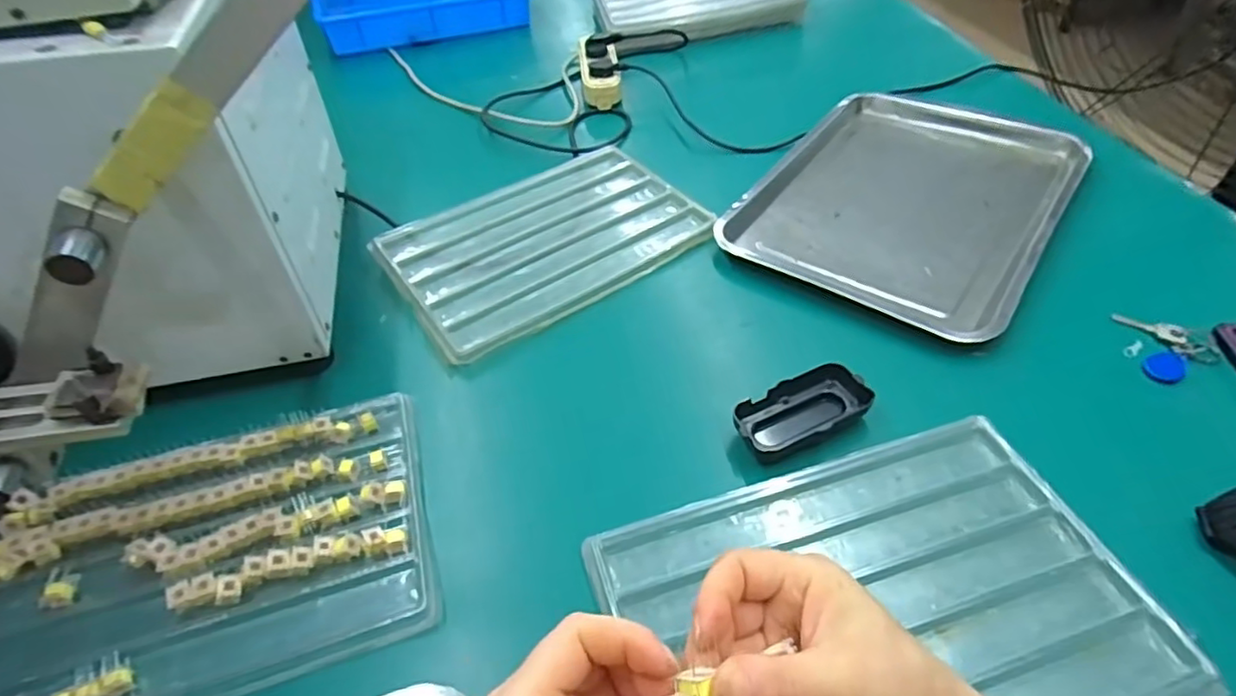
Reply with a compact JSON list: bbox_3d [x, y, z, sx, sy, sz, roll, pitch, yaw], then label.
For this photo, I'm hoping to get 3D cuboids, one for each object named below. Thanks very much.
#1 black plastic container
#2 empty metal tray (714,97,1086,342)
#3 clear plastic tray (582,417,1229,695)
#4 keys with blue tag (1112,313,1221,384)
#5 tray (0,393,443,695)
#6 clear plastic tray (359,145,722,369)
[{"bbox_3d":[0.148,0.055,0.517,0.110,0.033,0.053,-20,49,-14],"label":"black plastic container"},{"bbox_3d":[0.322,-0.170,0.713,0.299,0.035,0.381,29,56,27],"label":"empty metal tray"},{"bbox_3d":[0.162,0.167,0.410,0.321,0.030,0.218,-15,48,-10],"label":"clear plastic tray"},{"bbox_3d":[0.464,-0.006,0.548,0.066,0.014,0.073,-20,49,-14],"label":"keys with blue tag"},{"bbox_3d":[-0.302,0.146,0.455,0.312,0.033,0.219,-17,49,-12],"label":"tray"},{"bbox_3d":[-0.083,-0.127,0.694,0.319,0.028,0.228,-28,52,-20],"label":"clear plastic tray"}]

